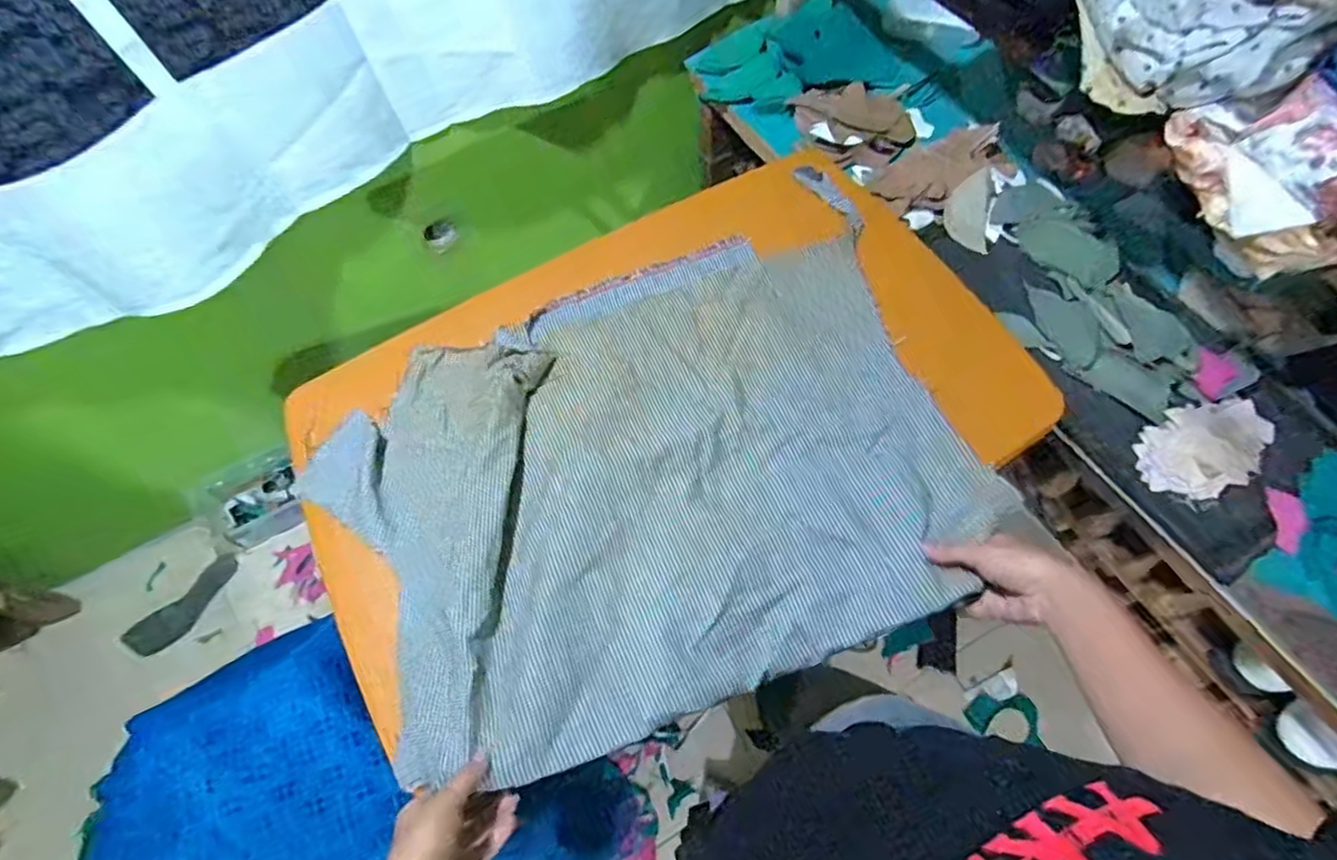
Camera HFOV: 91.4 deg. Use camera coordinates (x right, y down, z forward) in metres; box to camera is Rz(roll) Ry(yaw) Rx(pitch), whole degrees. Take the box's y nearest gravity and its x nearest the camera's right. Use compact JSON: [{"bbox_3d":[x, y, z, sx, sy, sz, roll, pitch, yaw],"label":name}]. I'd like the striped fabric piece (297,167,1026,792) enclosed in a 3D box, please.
[{"bbox_3d":[-0.017,0.027,0.648,0.584,0.062,0.455,-20,65,-6],"label":"striped fabric piece"}]

